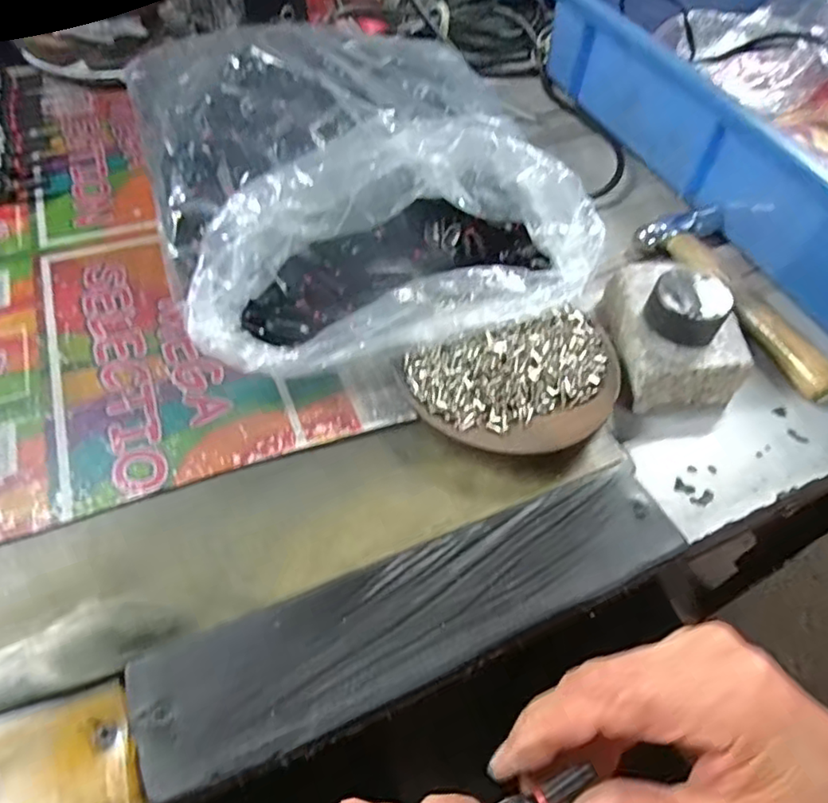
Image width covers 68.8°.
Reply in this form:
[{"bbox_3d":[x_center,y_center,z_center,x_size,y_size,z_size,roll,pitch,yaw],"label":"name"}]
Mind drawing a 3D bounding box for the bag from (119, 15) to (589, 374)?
[{"bbox_3d":[-0.039,-0.142,0.357,0.215,0.068,0.249,-15,55,-15],"label":"bag"}]

